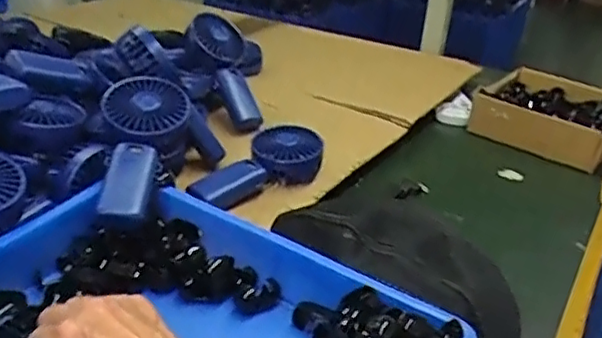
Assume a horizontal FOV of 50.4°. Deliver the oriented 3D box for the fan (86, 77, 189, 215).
[{"bbox_3d":[-0.165,-0.019,0.639,0.097,0.038,0.188,4,49,-7],"label":"fan"}]

